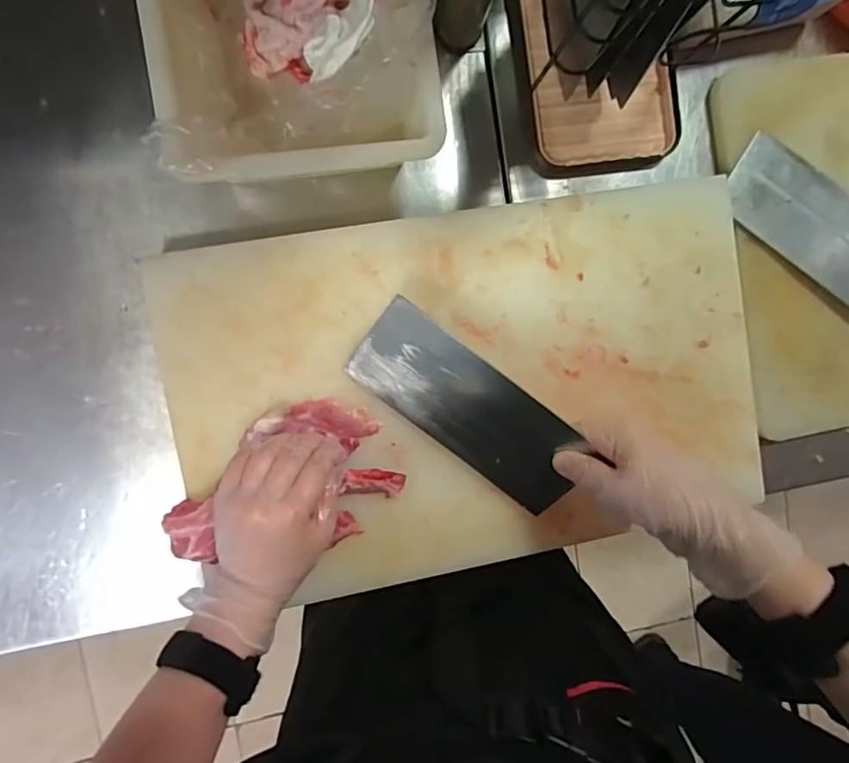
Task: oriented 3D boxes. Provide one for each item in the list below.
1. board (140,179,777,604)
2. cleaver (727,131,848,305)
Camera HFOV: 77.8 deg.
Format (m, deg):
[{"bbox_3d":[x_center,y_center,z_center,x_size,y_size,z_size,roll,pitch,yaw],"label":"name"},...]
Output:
[{"bbox_3d":[0.047,0.007,0.452,0.492,0.040,0.292,-10,95,-5],"label":"board"},{"bbox_3d":[0.414,-0.114,0.492,0.298,0.026,0.081,37,90,-8],"label":"cleaver"}]

